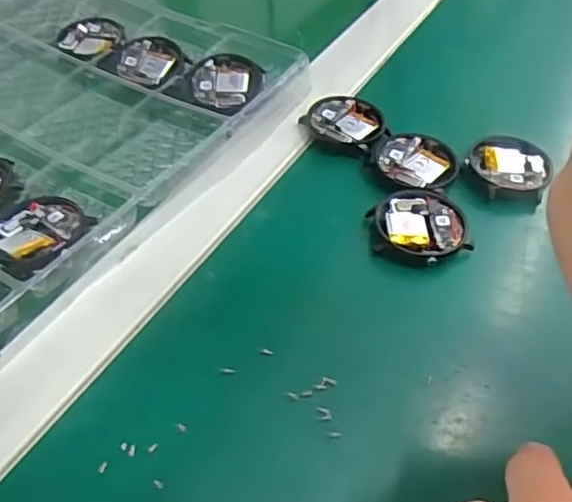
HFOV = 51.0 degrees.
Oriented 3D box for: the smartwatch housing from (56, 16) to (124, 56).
[{"bbox_3d":[-0.132,-0.145,0.405,0.044,0.007,0.045,8,49,6],"label":"smartwatch housing"}]

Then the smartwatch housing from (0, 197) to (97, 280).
[{"bbox_3d":[-0.116,-0.009,0.284,0.046,0.010,0.050,31,54,24],"label":"smartwatch housing"}]

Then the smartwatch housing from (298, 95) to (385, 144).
[{"bbox_3d":[0.034,-0.076,0.350,0.042,0.008,0.040,1,48,-1],"label":"smartwatch housing"}]

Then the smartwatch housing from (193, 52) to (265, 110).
[{"bbox_3d":[-0.038,-0.101,0.365,0.042,0.010,0.043,23,62,9],"label":"smartwatch housing"}]

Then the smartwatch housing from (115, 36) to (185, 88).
[{"bbox_3d":[-0.090,-0.121,0.381,0.042,0.010,0.037,18,50,14],"label":"smartwatch housing"}]

